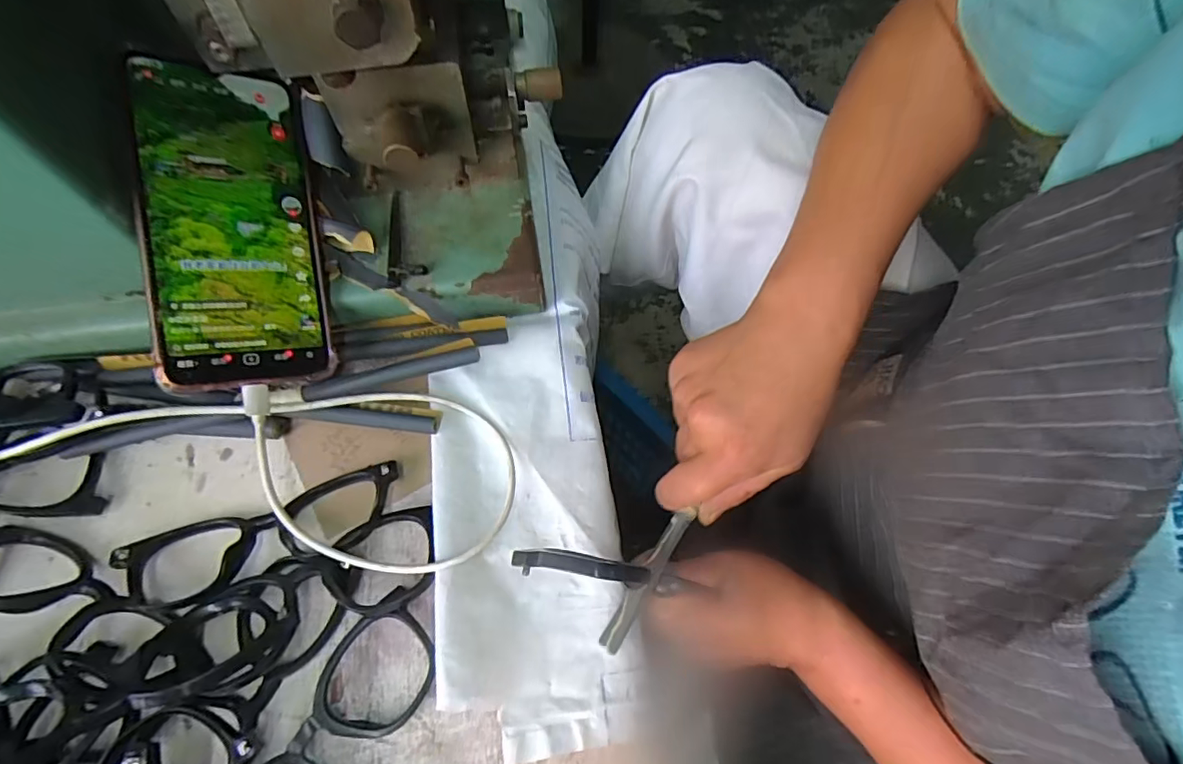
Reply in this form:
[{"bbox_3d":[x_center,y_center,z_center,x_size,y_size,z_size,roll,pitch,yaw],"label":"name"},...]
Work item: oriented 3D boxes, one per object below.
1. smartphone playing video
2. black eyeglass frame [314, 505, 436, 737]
[{"bbox_3d":[-0.179,-0.078,0.279,0.078,0.007,0.159,-7,91,-38],"label":"smartphone playing video"},{"bbox_3d":[-0.104,0.115,0.271,0.059,0.022,0.100,-9,68,-6],"label":"black eyeglass frame"}]

